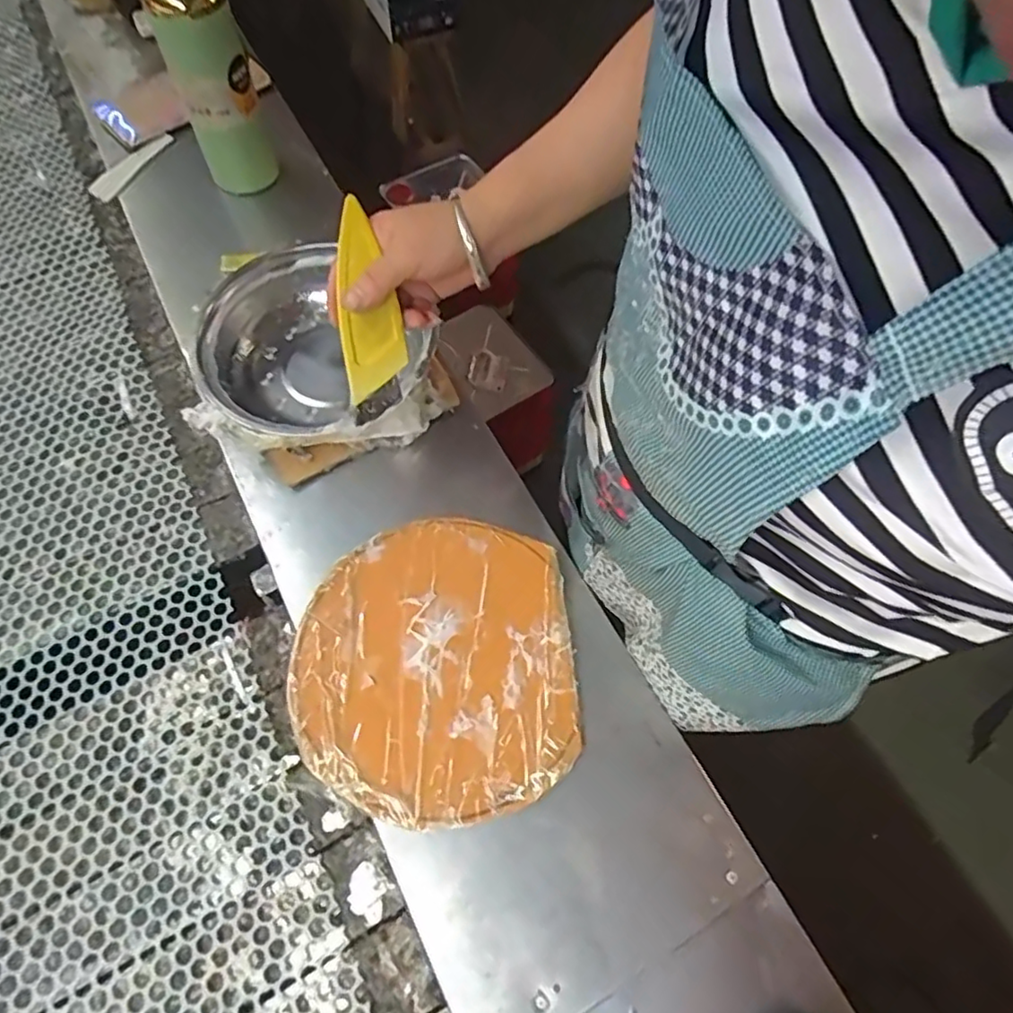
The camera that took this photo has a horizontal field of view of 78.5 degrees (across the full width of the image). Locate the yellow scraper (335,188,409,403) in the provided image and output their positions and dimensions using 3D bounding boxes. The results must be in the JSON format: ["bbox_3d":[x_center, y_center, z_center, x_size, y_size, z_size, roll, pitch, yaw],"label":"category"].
[{"bbox_3d":[-0.100,-0.148,0.450,0.045,0.010,0.133,-10,104,-15],"label":"yellow scraper"}]

